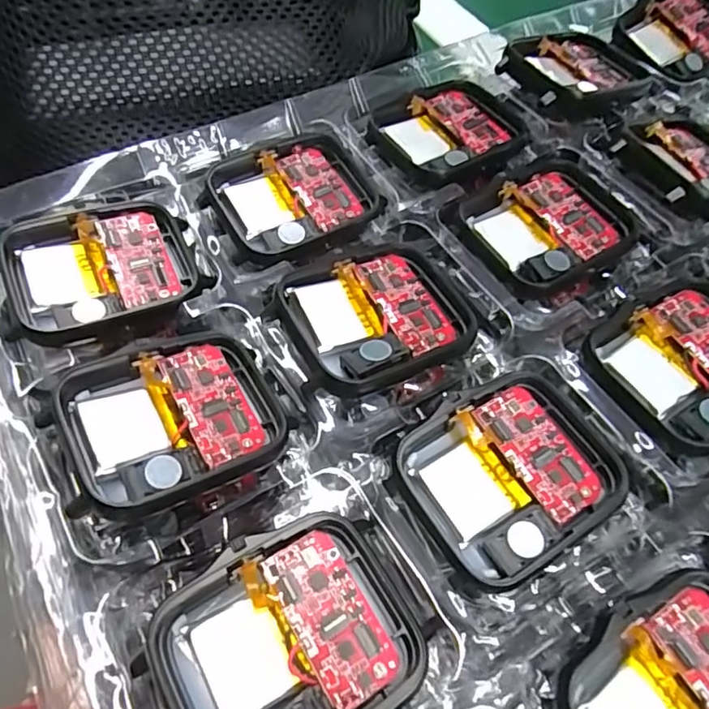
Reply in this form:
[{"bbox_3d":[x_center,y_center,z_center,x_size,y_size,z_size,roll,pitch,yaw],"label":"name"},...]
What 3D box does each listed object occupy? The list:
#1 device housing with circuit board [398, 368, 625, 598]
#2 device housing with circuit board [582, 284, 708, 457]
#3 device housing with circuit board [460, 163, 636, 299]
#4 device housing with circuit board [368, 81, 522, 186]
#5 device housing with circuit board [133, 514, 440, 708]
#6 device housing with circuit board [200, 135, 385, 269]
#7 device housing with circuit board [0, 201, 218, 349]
[{"bbox_3d":[0.034,0.026,0.123,0.043,0.008,0.037,-26,63,-19],"label":"device housing with circuit board"},{"bbox_3d":[0.081,0.002,0.137,0.043,0.005,0.036,-25,63,-19],"label":"device housing with circuit board"},{"bbox_3d":[0.054,-0.036,0.160,0.044,0.006,0.037,-27,64,-20],"label":"device housing with circuit board"},{"bbox_3d":[0.031,-0.072,0.179,0.045,0.004,0.036,-27,64,-20],"label":"device housing with circuit board"},{"bbox_3d":[-0.012,0.053,0.102,0.046,0.007,0.037,-26,64,-20],"label":"device housing with circuit board"},{"bbox_3d":[-0.017,-0.046,0.162,0.047,0.006,0.038,-26,63,-19],"label":"device housing with circuit board"},{"bbox_3d":[-0.064,-0.021,0.143,0.046,0.006,0.039,-19,61,-16],"label":"device housing with circuit board"}]

